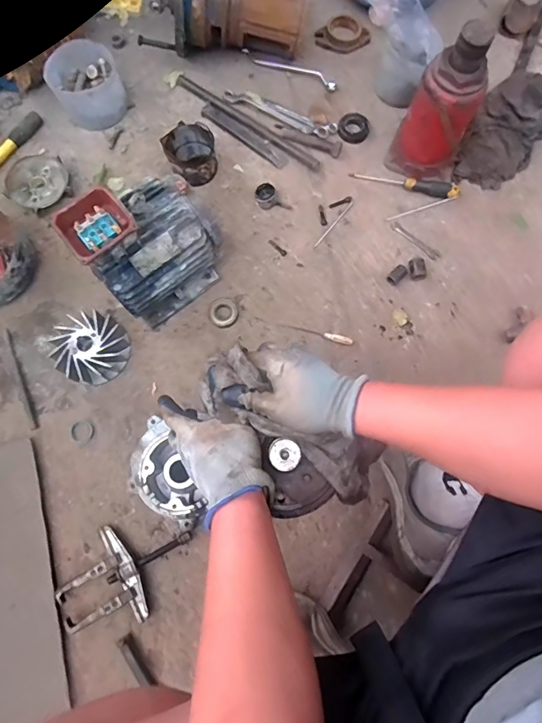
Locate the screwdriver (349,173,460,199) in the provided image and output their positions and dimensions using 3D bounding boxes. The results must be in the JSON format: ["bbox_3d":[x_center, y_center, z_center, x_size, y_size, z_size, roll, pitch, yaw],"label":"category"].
[{"bbox_3d":[0.288,-0.383,0.934,0.227,0.026,0.025,14,76,4],"label":"screwdriver"}]

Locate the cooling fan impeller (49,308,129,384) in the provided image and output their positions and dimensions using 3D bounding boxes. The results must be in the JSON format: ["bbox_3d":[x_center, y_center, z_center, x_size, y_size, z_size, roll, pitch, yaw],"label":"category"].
[{"bbox_3d":[-0.347,-0.028,0.835,0.138,0.052,0.132,0,76,0],"label":"cooling fan impeller"}]

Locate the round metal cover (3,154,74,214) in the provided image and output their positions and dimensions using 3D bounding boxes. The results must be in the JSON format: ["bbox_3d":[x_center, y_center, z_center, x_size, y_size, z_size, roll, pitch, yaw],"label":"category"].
[{"bbox_3d":[-0.502,-0.387,0.939,0.128,0.028,0.121,0,76,0],"label":"round metal cover"}]

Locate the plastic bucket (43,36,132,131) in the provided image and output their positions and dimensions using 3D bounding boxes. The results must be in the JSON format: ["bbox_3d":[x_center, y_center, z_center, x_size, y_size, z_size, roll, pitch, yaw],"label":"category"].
[{"bbox_3d":[-0.396,-0.600,0.957,0.144,0.102,0.144,0,76,0],"label":"plastic bucket"}]

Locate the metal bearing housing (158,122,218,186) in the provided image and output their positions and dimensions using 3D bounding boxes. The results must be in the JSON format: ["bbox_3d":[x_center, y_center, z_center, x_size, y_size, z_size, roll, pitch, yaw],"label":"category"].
[{"bbox_3d":[-0.165,-0.434,0.923,0.101,0.073,0.101,0,76,0],"label":"metal bearing housing"}]

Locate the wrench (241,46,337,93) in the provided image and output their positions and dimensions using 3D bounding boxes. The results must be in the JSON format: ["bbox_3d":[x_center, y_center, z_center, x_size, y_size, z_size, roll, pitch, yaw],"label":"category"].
[{"bbox_3d":[0.044,-0.674,1.009,0.234,0.025,0.028,25,75,5],"label":"wrench"}]

